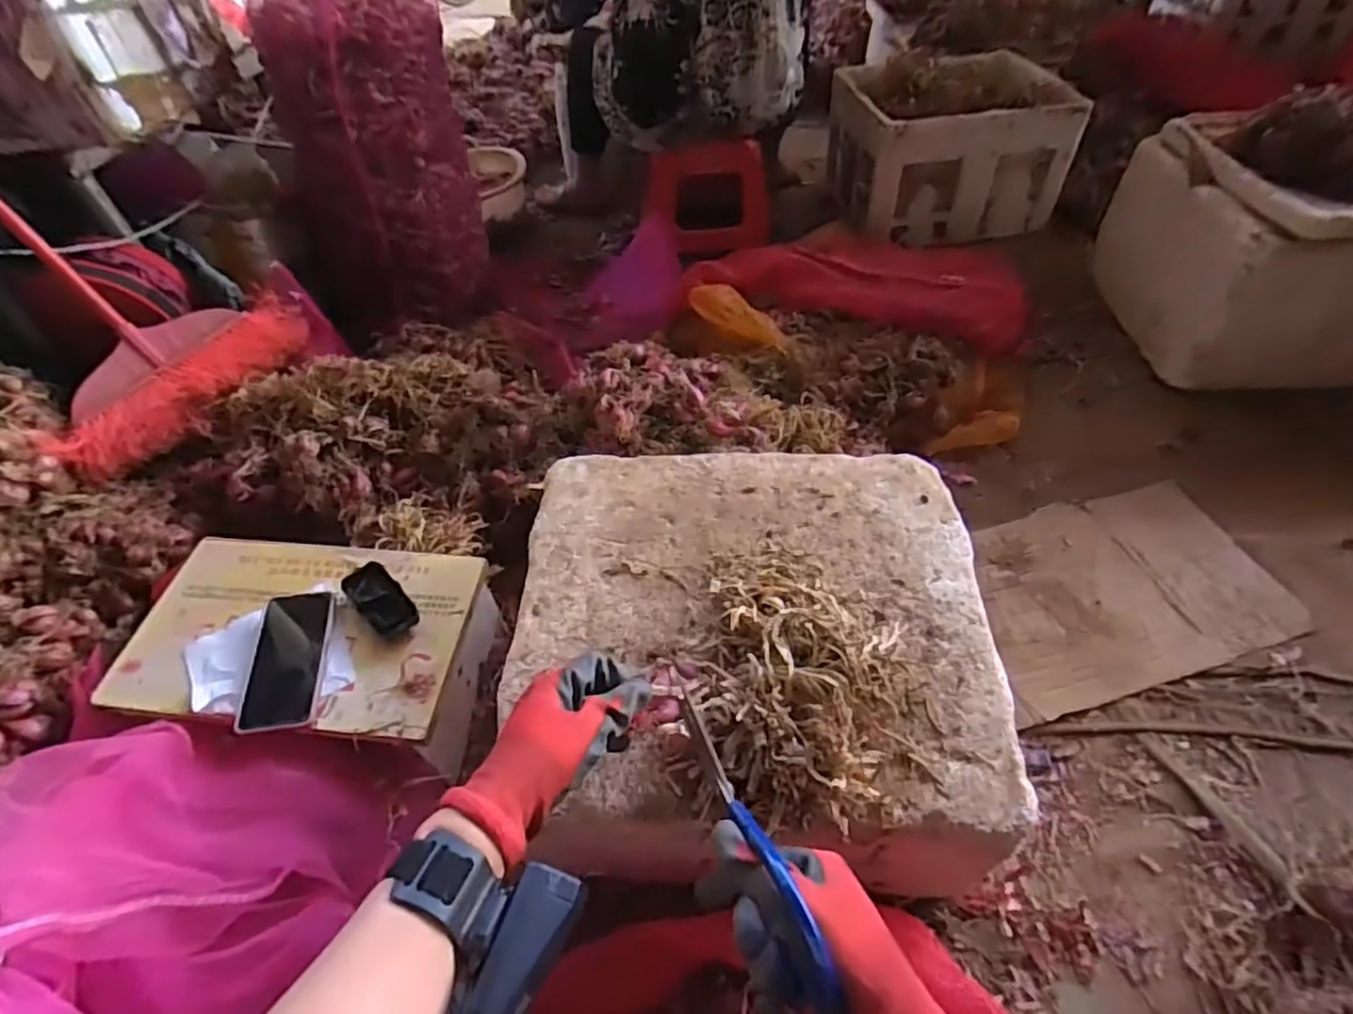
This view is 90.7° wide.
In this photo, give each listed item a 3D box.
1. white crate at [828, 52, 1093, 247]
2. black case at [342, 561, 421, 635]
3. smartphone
[{"bbox_3d":[0.648,-0.872,1.623,0.484,0.286,0.385,-5,50,-1],"label":"white crate"},{"bbox_3d":[-0.342,0.108,0.777,0.050,0.031,0.113,-38,57,-25],"label":"black case"},{"bbox_3d":[-0.430,0.164,0.736,0.084,0.014,0.155,-9,54,-4],"label":"smartphone"}]

